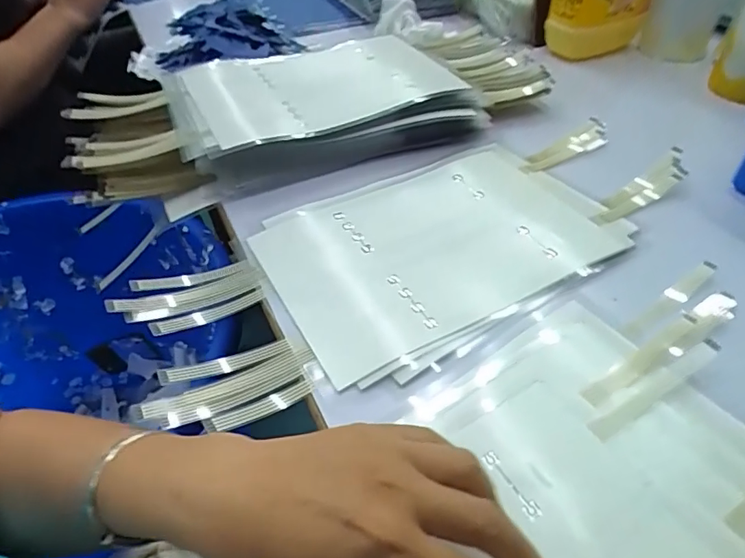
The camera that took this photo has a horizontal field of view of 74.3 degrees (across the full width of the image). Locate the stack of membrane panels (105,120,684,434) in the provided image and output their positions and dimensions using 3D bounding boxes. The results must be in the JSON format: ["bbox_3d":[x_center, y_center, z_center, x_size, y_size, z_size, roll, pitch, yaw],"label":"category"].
[{"bbox_3d":[0.049,-0.032,0.396,0.458,0.019,0.177,-26,51,-22],"label":"stack of membrane panels"}]

